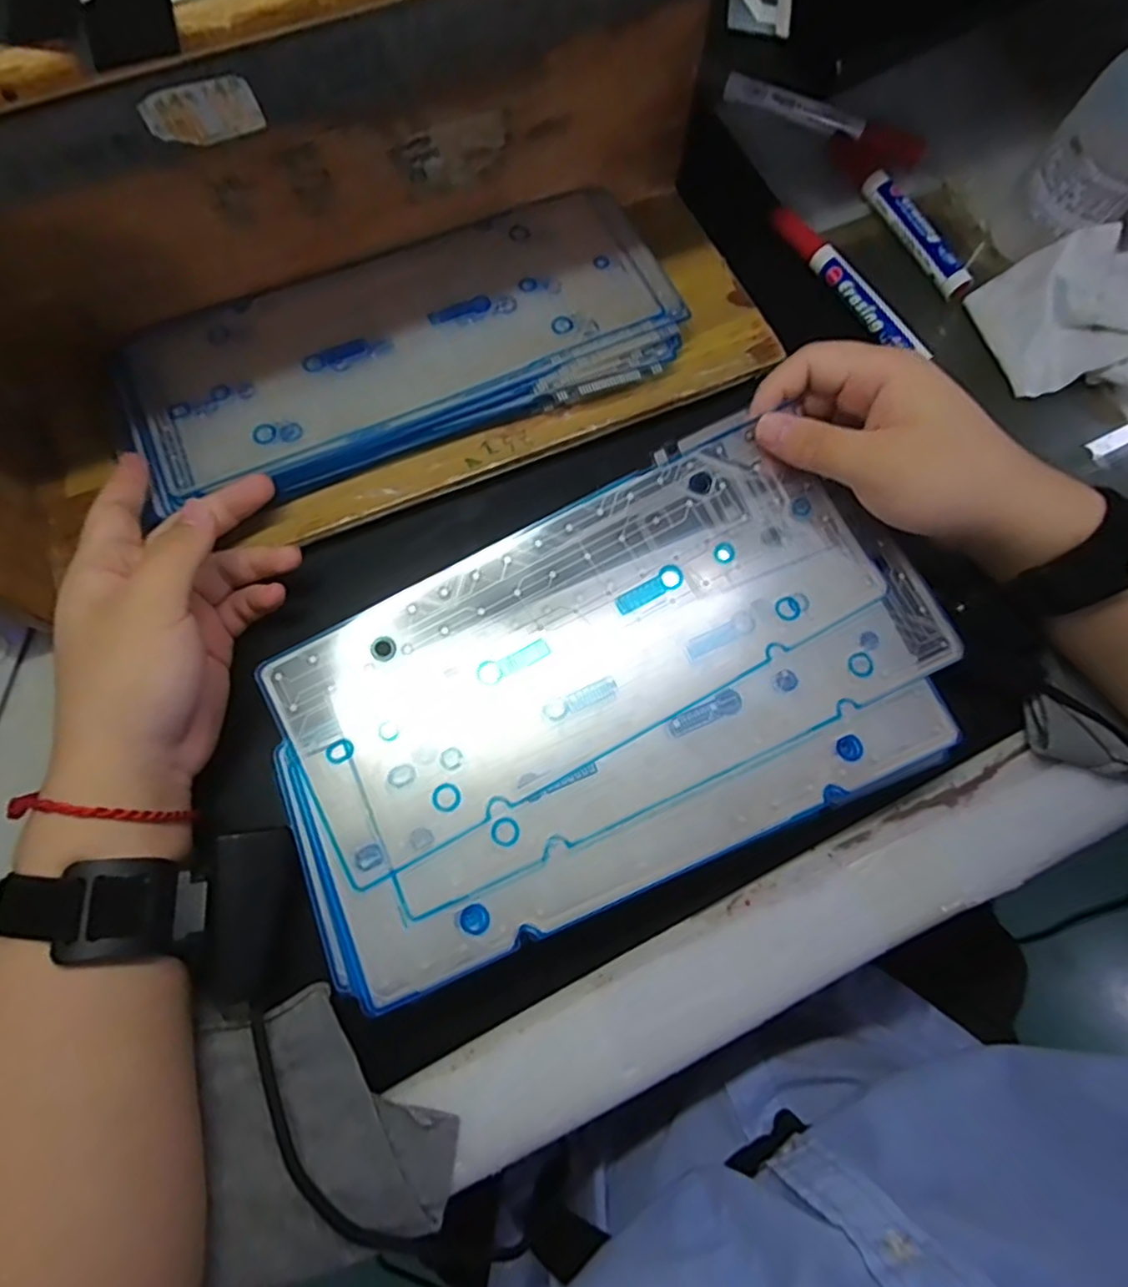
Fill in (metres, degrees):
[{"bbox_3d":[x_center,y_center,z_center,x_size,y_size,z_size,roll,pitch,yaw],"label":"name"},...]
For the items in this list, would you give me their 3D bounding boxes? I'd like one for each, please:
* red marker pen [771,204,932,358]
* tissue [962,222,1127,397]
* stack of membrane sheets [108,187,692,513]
[{"bbox_3d":[0.174,-0.228,0.403,0.016,0.016,0.131,-31,76,-9],"label":"red marker pen"},{"bbox_3d":[0.313,-0.195,0.387,0.114,0.043,0.088,0,74,0],"label":"tissue"},{"bbox_3d":[-0.088,-0.171,0.364,0.296,0.019,0.130,-20,73,-7],"label":"stack of membrane sheets"}]

